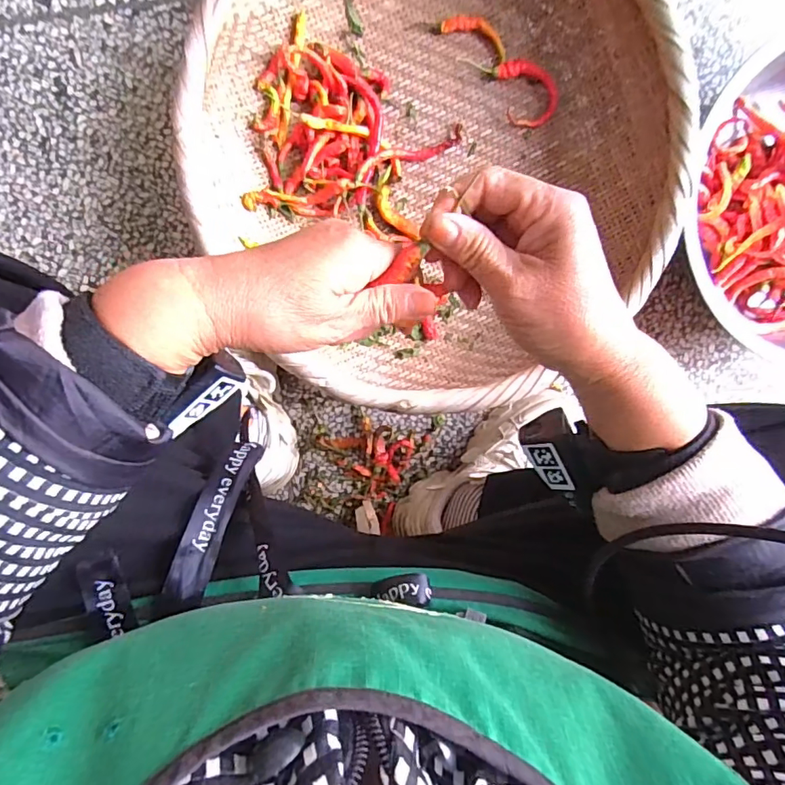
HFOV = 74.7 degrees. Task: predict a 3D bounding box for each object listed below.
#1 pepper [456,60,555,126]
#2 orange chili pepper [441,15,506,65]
[{"bbox_3d":[0.143,-0.363,0.596,0.058,0.026,0.115,-42,99,3],"label":"pepper"},{"bbox_3d":[0.097,-0.413,0.592,0.081,0.010,0.030,24,96,-7],"label":"orange chili pepper"}]

